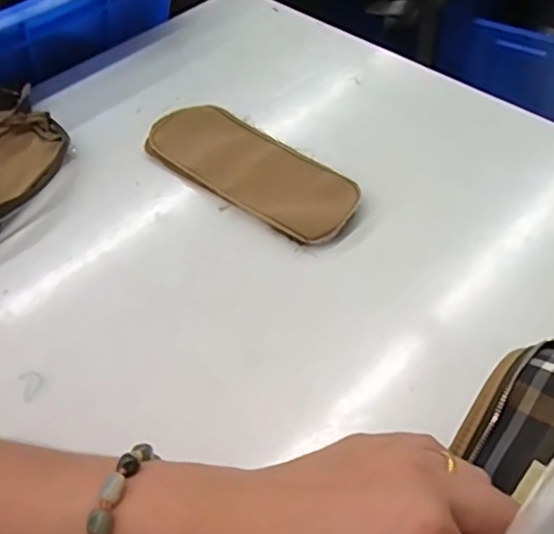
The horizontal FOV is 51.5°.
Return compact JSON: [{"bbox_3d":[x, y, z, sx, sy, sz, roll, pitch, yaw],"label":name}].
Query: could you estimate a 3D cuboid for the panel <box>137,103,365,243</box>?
[{"bbox_3d":[-0.021,-0.080,0.457,0.191,0.016,0.074,32,60,28],"label":"panel"}]

